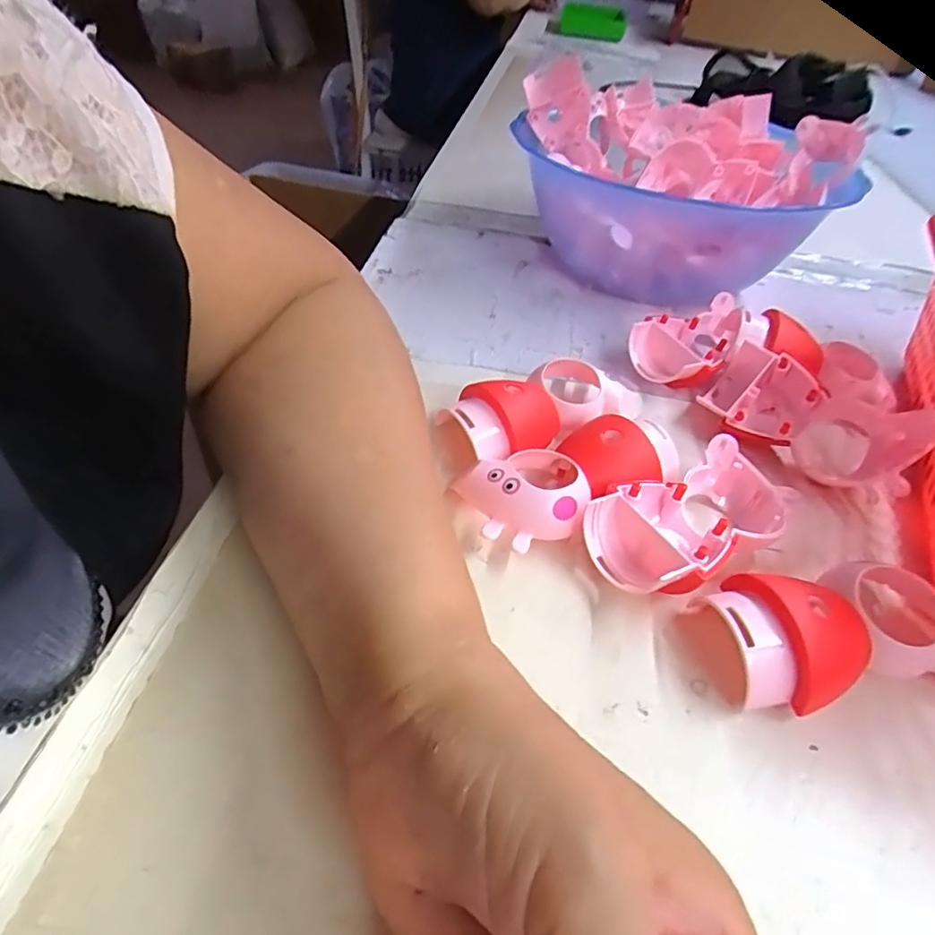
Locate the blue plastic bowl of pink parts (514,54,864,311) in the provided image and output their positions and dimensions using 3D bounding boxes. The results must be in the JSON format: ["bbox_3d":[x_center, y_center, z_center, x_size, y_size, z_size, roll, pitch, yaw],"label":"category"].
[{"bbox_3d":[0.155,-0.208,0.444,0.218,0.110,0.236,3,44,-3],"label":"blue plastic bowl of pink parts"}]

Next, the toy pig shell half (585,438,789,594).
[{"bbox_3d":[0.100,0.023,0.253,0.098,0.030,0.050,-24,51,-28],"label":"toy pig shell half"}]

